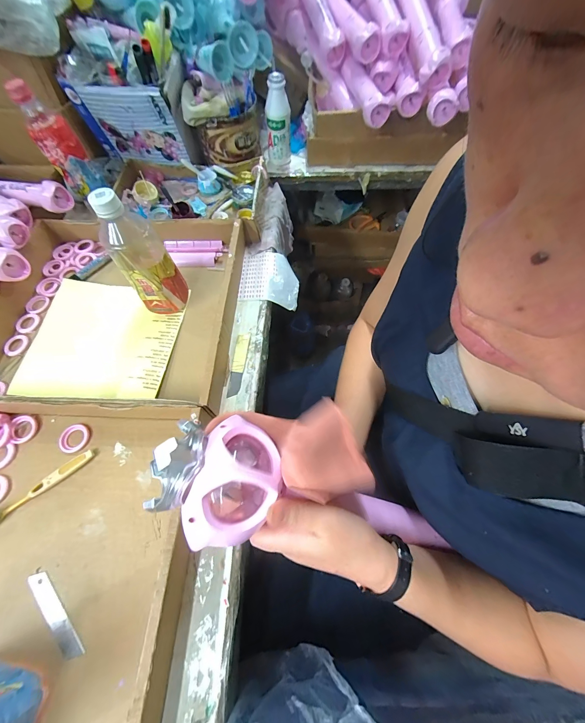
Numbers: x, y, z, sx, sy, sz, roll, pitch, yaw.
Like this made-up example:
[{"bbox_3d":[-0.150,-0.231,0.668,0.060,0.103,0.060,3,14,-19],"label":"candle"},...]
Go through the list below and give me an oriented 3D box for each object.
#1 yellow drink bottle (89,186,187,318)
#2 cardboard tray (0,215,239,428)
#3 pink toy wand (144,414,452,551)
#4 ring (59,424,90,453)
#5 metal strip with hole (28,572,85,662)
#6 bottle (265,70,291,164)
[{"bbox_3d":[-0.210,-0.148,0.404,0.071,0.183,0.074,-25,67,-12],"label":"yellow drink bottle"},{"bbox_3d":[-0.287,-0.089,0.450,0.378,0.056,0.351,3,65,1],"label":"cardboard tray"},{"bbox_3d":[0.020,0.121,0.259,0.277,0.041,0.095,23,63,-21],"label":"pink toy wand"},{"bbox_3d":[-0.294,0.103,0.385,0.038,0.004,0.037,0,65,0],"label":"ring"},{"bbox_3d":[-0.256,0.272,0.307,0.098,0.004,0.019,42,71,17],"label":"metal strip with hole"},{"bbox_3d":[-0.029,-0.486,0.590,0.049,0.145,0.041,0,64,1],"label":"bottle"}]

